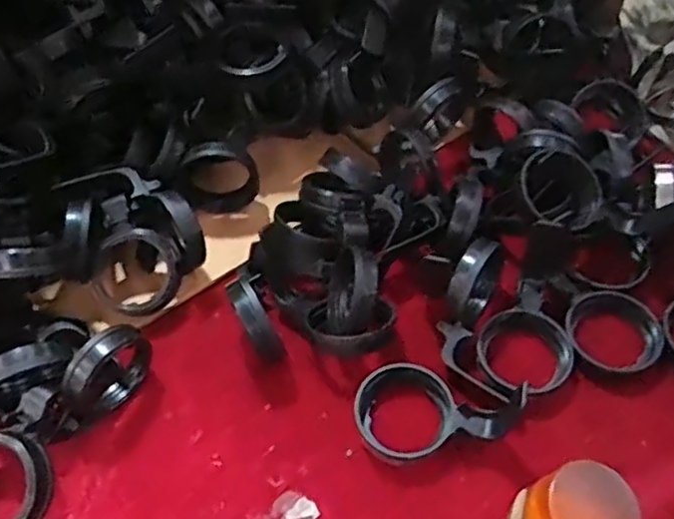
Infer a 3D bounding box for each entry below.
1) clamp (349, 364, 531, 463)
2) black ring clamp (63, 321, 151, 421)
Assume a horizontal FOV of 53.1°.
[{"bbox_3d":[0.075,0.104,0.488,0.125,0.025,0.063,-10,54,-3],"label":"clamp"},{"bbox_3d":[-0.172,0.084,0.506,0.031,0.045,0.070,31,62,24],"label":"black ring clamp"}]

